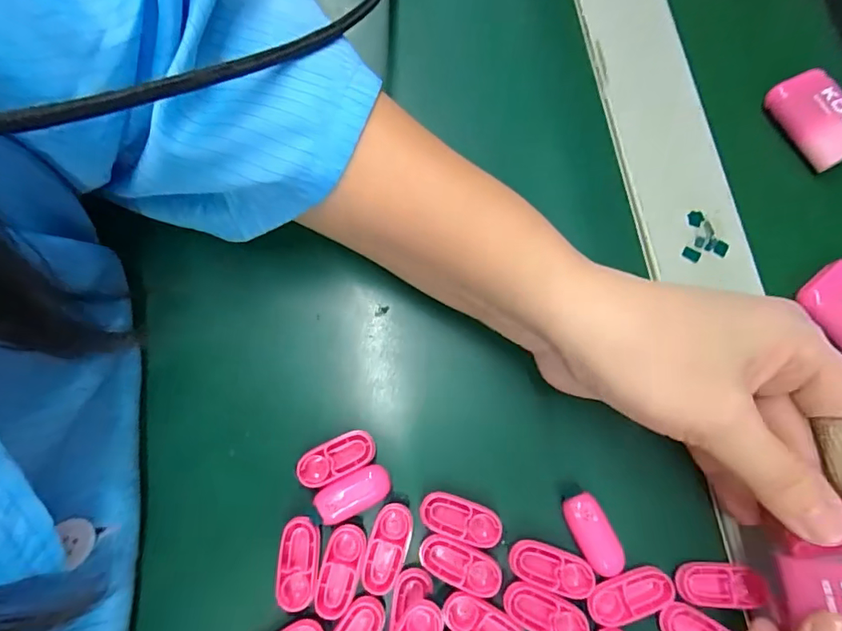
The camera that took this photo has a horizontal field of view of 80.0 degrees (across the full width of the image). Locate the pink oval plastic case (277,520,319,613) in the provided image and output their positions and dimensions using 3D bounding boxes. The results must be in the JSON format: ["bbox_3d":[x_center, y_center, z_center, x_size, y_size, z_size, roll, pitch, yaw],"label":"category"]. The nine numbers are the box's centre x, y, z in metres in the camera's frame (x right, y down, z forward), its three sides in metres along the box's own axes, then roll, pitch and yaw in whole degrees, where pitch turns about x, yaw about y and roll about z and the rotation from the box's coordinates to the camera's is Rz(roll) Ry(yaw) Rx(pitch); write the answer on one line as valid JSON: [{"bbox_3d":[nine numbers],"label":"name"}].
[{"bbox_3d":[-0.050,0.101,0.204,0.016,0.004,0.034,3,74,0],"label":"pink oval plastic case"}]

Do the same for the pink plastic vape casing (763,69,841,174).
[{"bbox_3d":[0.206,-0.102,0.260,0.030,0.013,0.050,-30,77,-9],"label":"pink plastic vape casing"}]

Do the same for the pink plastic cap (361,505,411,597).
[{"bbox_3d":[-0.014,0.094,0.204,0.016,0.004,0.034,18,75,4],"label":"pink plastic cap"}]

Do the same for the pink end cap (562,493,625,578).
[{"bbox_3d":[0.071,0.089,0.204,0.015,0.004,0.032,-26,77,-8],"label":"pink end cap"}]

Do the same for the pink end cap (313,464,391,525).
[{"bbox_3d":[-0.028,0.075,0.211,0.032,0.004,0.015,-25,76,-8],"label":"pink end cap"}]

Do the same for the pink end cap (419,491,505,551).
[{"bbox_3d":[0.016,0.084,0.206,0.034,0.004,0.016,16,75,3],"label":"pink end cap"}]

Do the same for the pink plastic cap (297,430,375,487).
[{"bbox_3d":[-0.036,0.061,0.213,0.034,0.004,0.015,-24,76,-7],"label":"pink plastic cap"}]

